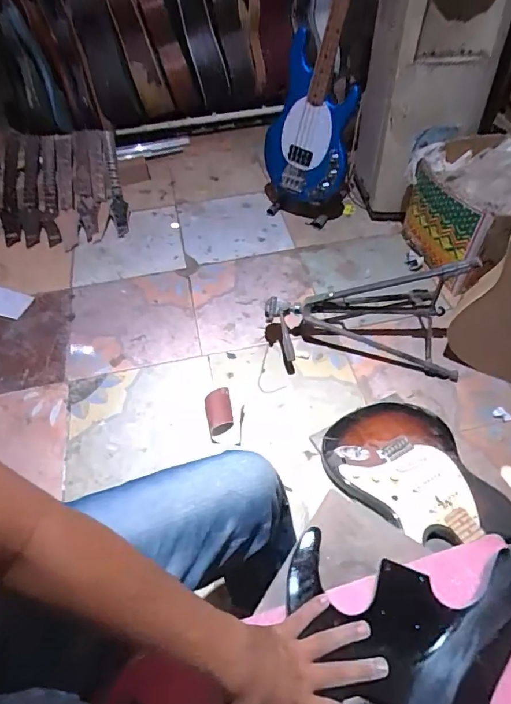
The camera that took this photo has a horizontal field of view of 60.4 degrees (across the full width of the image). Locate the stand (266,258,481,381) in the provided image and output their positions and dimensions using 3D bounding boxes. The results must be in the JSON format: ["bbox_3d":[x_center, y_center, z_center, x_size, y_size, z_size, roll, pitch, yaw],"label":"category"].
[{"bbox_3d":[0.298,-0.112,1.224,0.535,0.255,0.249,5,53,6],"label":"stand"}]

